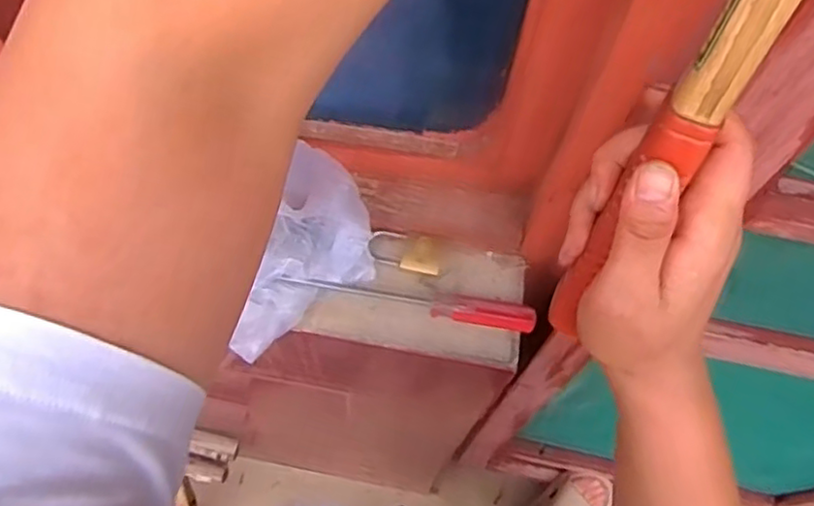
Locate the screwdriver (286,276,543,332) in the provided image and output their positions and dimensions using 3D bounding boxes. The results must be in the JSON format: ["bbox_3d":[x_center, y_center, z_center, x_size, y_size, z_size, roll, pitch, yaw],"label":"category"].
[{"bbox_3d":[0.003,0.042,0.563,0.211,0.023,0.020,8,65,1],"label":"screwdriver"}]

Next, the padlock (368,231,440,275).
[{"bbox_3d":[-0.002,0.000,0.583,0.064,0.020,0.033,12,65,3],"label":"padlock"}]

